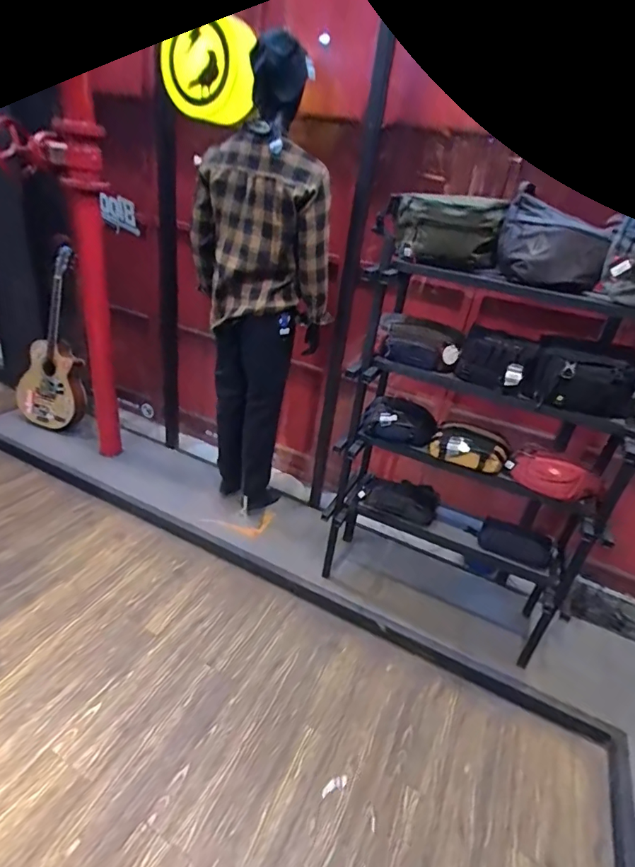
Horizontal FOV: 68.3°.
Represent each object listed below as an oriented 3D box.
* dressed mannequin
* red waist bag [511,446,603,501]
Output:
[{"bbox_3d":[-0.226,-0.458,1.880,0.373,1.670,0.413,-11,34,-32],"label":"dressed mannequin"},{"bbox_3d":[0.769,0.141,1.509,0.258,0.121,0.090,23,32,26],"label":"red waist bag"}]

